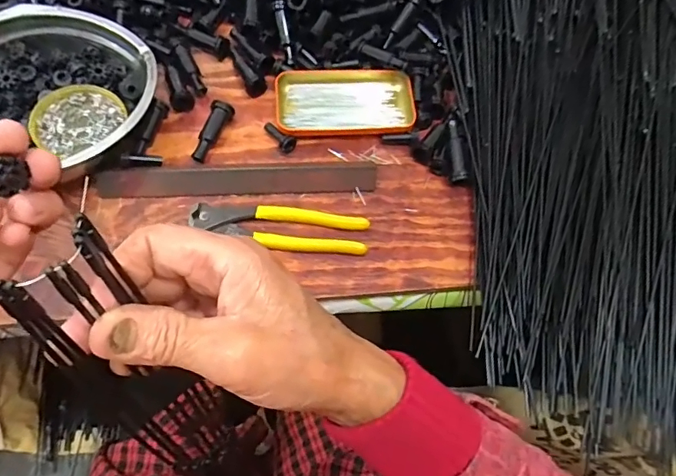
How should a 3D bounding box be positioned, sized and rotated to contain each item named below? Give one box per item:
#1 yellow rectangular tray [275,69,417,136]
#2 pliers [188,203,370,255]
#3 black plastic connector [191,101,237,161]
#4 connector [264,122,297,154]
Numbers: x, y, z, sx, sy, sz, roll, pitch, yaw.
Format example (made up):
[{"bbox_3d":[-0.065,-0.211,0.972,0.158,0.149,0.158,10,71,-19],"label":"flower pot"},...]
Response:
[{"bbox_3d":[0.007,-0.146,0.532,0.144,0.020,0.078,-4,67,-7],"label":"yellow rectangular tray"},{"bbox_3d":[-0.054,-0.009,0.467,0.162,0.016,0.039,5,66,-3],"label":"pliers"},{"bbox_3d":[-0.128,-0.107,0.504,0.019,0.020,0.067,22,78,7],"label":"black plastic connector"},{"bbox_3d":[-0.058,-0.105,0.510,0.019,0.019,0.035,-32,70,-16],"label":"connector"}]

